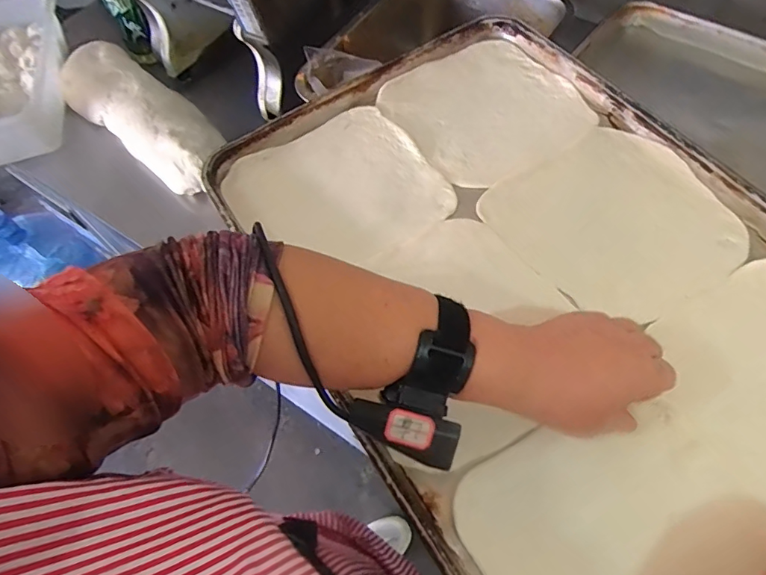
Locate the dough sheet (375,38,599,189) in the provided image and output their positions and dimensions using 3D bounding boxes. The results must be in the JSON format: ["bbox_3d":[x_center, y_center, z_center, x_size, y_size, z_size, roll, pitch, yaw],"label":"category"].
[{"bbox_3d":[0.111,-0.196,0.546,0.187,0.016,0.188,-33,64,-14],"label":"dough sheet"}]

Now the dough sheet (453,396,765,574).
[{"bbox_3d":[0.166,0.174,0.333,0.191,0.013,0.179,-28,63,-11],"label":"dough sheet"}]

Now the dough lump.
[{"bbox_3d":[-0.366,-0.263,0.776,0.330,0.093,0.117,36,69,21],"label":"dough lump"}]

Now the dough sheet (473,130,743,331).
[{"bbox_3d":[0.212,-0.061,0.458,0.186,0.009,0.183,-29,63,-12],"label":"dough sheet"}]

